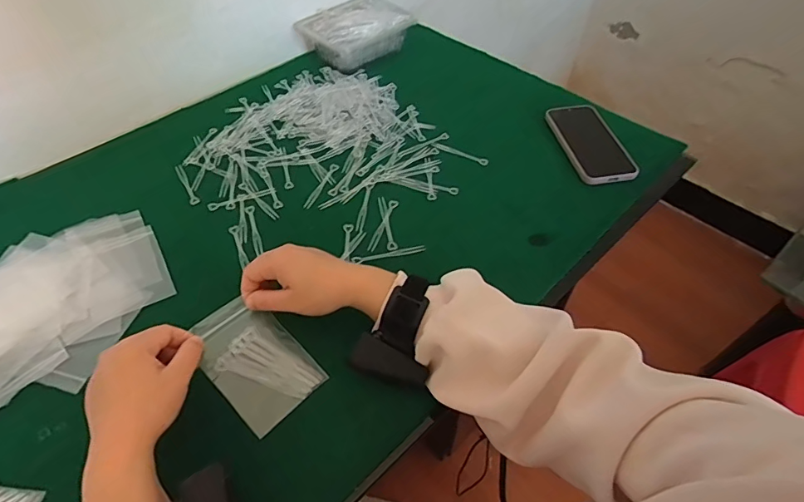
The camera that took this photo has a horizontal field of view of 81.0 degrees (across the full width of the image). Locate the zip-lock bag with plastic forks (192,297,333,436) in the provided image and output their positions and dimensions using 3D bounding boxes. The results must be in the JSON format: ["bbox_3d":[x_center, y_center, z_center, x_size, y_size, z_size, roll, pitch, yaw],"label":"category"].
[{"bbox_3d":[-0.138,0.101,0.443,0.118,0.006,0.080,44,57,12],"label":"zip-lock bag with plastic forks"}]

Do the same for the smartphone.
[{"bbox_3d":[0.270,-0.158,0.673,0.081,0.008,0.161,-8,51,-7],"label":"smartphone"}]

